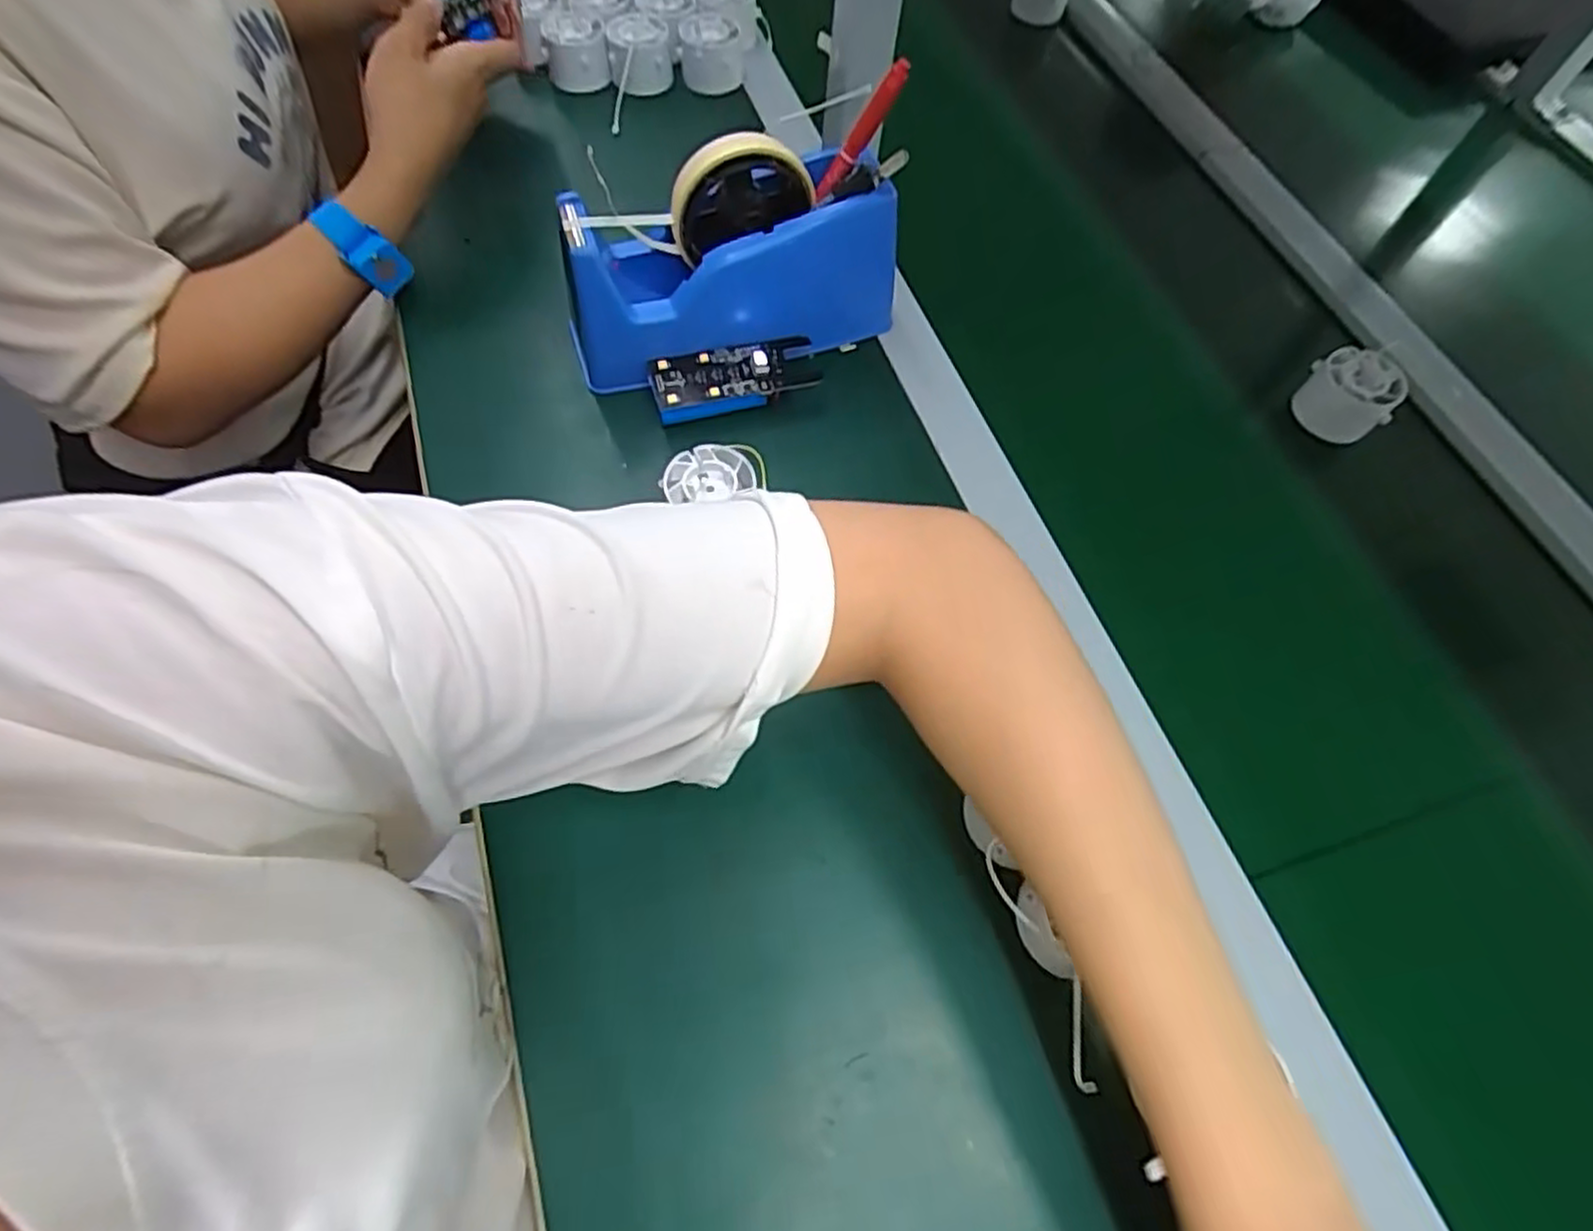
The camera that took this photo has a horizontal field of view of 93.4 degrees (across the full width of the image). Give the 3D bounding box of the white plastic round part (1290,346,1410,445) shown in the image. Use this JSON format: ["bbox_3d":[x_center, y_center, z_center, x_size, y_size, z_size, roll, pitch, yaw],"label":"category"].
[{"bbox_3d":[0.357,-0.142,0.486,0.043,0.038,0.054,-34,70,-18],"label":"white plastic round part"}]

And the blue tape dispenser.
[{"bbox_3d":[-0.037,-0.214,0.437,0.199,0.093,0.071,-11,64,-8],"label":"blue tape dispenser"}]

